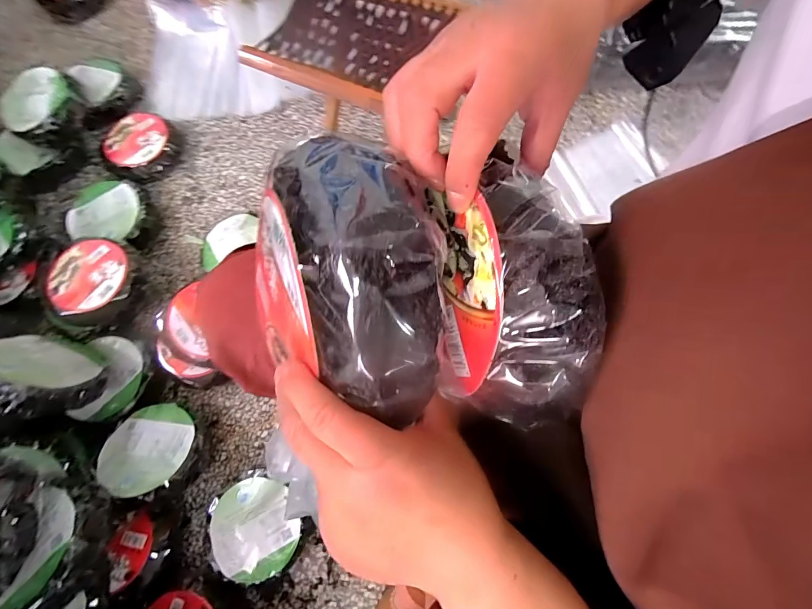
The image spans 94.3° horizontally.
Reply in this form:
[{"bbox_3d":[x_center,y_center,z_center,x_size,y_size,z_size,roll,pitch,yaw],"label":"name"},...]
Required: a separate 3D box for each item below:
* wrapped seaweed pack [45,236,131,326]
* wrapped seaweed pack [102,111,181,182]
[{"bbox_3d":[-0.601,-0.042,0.721,0.172,0.054,0.169,3,74,3],"label":"wrapped seaweed pack"},{"bbox_3d":[-0.629,-0.375,0.898,0.160,0.064,0.166,44,80,13],"label":"wrapped seaweed pack"}]

